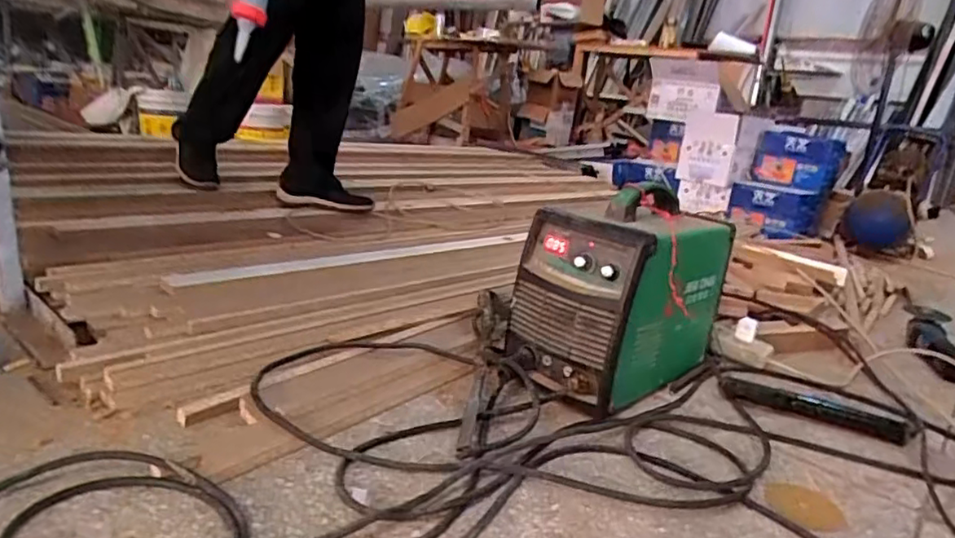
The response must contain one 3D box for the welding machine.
[{"bbox_3d":[0.255,0.034,1.079,0.367,0.294,0.224,-9,23,-44],"label":"welding machine"}]

